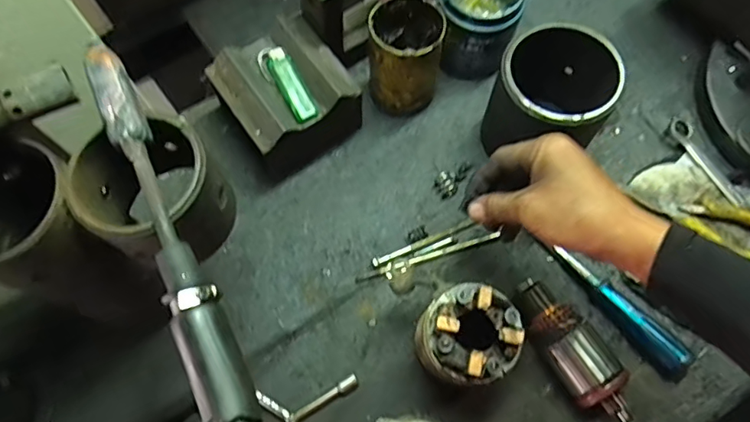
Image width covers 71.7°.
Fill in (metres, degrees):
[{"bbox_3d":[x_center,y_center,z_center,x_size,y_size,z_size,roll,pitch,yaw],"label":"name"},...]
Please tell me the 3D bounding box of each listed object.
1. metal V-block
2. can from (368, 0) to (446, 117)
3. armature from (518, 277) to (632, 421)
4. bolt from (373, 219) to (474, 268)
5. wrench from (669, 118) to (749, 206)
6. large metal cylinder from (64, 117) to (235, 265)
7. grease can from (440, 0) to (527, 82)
[{"bbox_3d":[-0.090,-0.116,0.555,0.124,0.098,0.121,-32,71,-10],"label":"metal V-block"},{"bbox_3d":[0.032,-0.165,0.558,0.076,0.113,0.081,1,69,2],"label":"can"},{"bbox_3d":[0.183,0.129,0.483,0.052,0.049,0.145,-29,70,-9],"label":"armature"},{"bbox_3d":[0.052,0.032,0.540,0.116,0.007,0.009,-22,69,-12],"label":"bolt"},{"bbox_3d":[0.374,-0.018,0.541,0.029,0.018,0.198,-26,70,-8],"label":"wrench"},{"bbox_3d":[-0.150,-0.008,0.355,0.091,0.076,0.090,1,69,2],"label":"large metal cylinder"},{"bbox_3d":[0.114,-0.212,0.584,0.086,0.100,0.103,20,71,9],"label":"grease can"}]

